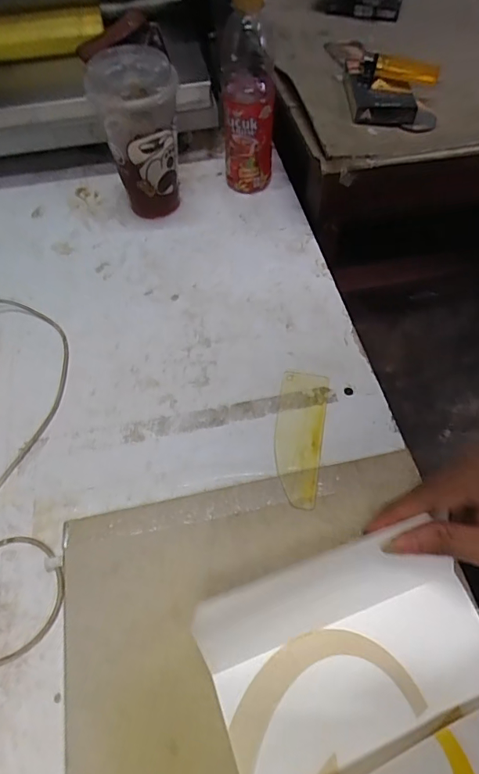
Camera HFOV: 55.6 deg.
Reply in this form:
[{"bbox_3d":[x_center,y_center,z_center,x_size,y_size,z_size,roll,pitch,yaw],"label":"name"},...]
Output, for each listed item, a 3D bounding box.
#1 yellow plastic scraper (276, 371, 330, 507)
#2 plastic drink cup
[{"bbox_3d":[0.050,0.039,0.382,0.040,0.004,0.123,9,59,5],"label":"yellow plastic scraper"},{"bbox_3d":[-0.104,-0.268,0.486,0.079,0.152,0.088,-6,59,-4],"label":"plastic drink cup"}]

